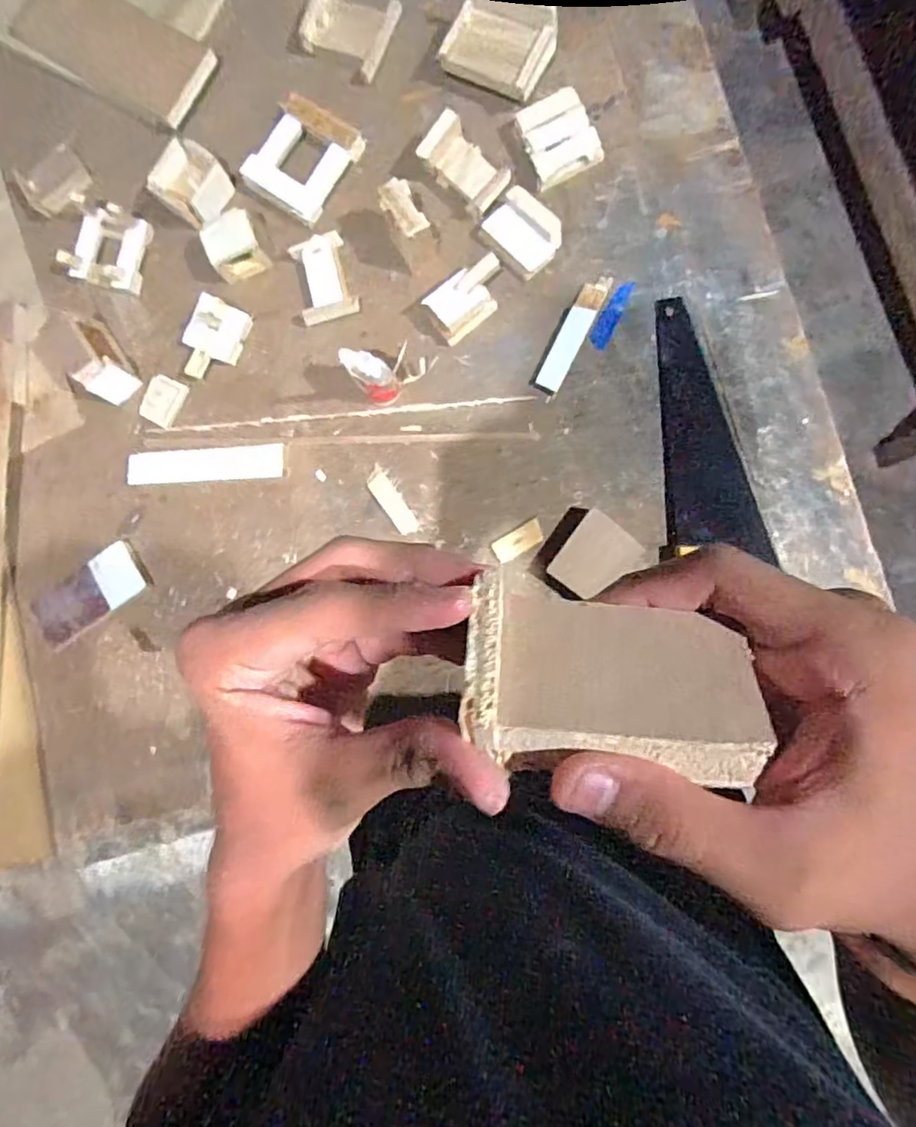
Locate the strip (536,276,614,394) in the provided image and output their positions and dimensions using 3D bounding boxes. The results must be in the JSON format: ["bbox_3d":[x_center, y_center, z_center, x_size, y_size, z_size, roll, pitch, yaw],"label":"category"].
[{"bbox_3d":[0.130,-0.256,0.660,0.027,0.015,0.137,27,92,10],"label":"strip"}]

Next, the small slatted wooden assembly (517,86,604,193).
[{"bbox_3d":[0.111,-0.473,0.652,0.071,0.023,0.086,-23,83,8],"label":"small slatted wooden assembly"}]

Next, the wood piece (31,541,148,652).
[{"bbox_3d":[-0.460,0.040,0.735,0.149,0.013,0.064,-33,102,2],"label":"wood piece"}]

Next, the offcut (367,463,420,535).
[{"bbox_3d":[-0.076,-0.072,0.691,0.028,0.005,0.086,-37,82,6],"label":"offcut"}]

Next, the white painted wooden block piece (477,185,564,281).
[{"bbox_3d":[0.069,-0.370,0.661,0.090,0.033,0.065,44,96,9],"label":"white painted wooden block piece"}]

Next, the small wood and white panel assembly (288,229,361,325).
[{"bbox_3d":[-0.160,-0.336,0.698,0.064,0.021,0.096,-16,84,9],"label":"small wood and white panel assembly"}]

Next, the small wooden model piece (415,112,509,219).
[{"bbox_3d":[0.009,-0.448,0.666,0.101,0.037,0.061,43,96,9],"label":"small wooden model piece"}]

